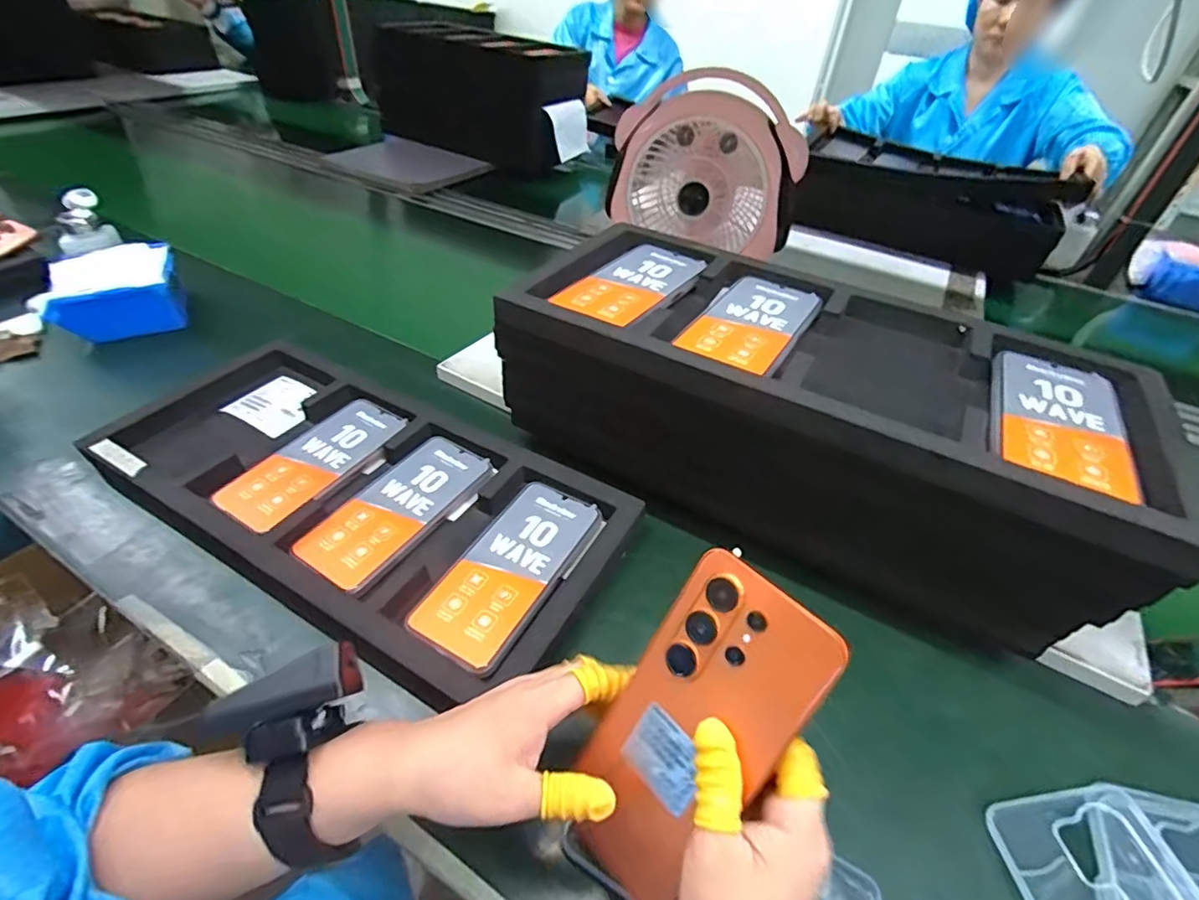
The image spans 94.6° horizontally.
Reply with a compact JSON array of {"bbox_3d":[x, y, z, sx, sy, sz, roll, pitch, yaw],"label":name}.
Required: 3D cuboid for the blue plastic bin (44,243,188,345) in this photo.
[{"bbox_3d":[-0.607,-0.202,0.709,0.130,0.072,0.120,-14,46,-20],"label":"blue plastic bin"}]

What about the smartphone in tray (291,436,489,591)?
[{"bbox_3d":[-0.180,0.048,0.495,0.075,0.008,0.169,26,46,21],"label":"smartphone in tray"}]

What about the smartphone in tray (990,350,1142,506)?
[{"bbox_3d":[0.323,-0.026,0.392,0.081,0.005,0.153,22,45,19],"label":"smartphone in tray"}]

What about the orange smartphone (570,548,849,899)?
[{"bbox_3d":[0.042,0.138,0.270,0.075,0.169,0.008,37,14,30],"label":"orange smartphone"}]

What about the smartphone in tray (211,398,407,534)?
[{"bbox_3d":[-0.271,0.005,0.529,0.080,0.008,0.171,24,46,19],"label":"smartphone in tray"}]

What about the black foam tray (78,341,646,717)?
[{"bbox_3d":[-0.219,0.035,0.506,0.477,0.032,0.224,25,46,20],"label":"black foam tray"}]

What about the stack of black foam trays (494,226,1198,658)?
[{"bbox_3d":[0.164,-0.036,0.491,0.474,0.162,0.218,24,46,19],"label":"stack of black foam trays"}]

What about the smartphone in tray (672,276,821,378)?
[{"bbox_3d":[0.130,-0.110,0.469,0.082,0.005,0.157,26,47,21],"label":"smartphone in tray"}]

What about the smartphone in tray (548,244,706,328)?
[{"bbox_3d":[0.029,-0.154,0.506,0.077,0.007,0.156,30,48,25],"label":"smartphone in tray"}]

